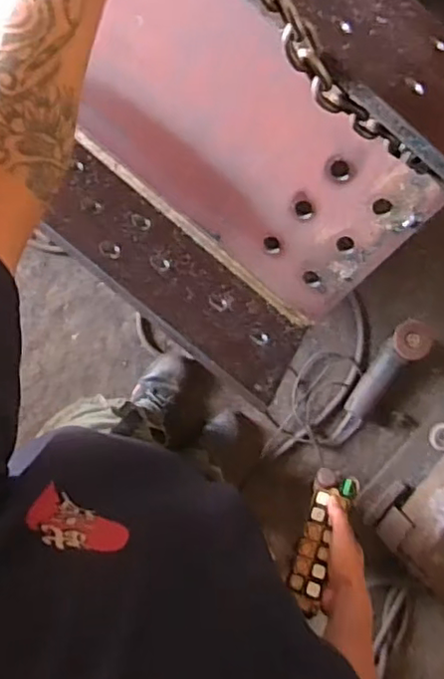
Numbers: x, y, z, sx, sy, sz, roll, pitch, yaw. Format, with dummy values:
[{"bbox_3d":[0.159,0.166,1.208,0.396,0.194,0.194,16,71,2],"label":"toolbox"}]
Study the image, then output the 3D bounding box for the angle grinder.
[{"bbox_3d":[0.375,0.098,1.525,0.075,0.115,0.349,35,91,-8],"label":"angle grinder"}]

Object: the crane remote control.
[{"bbox_3d":[0.129,0.250,0.795,0.055,0.036,0.174,25,62,-8],"label":"crane remote control"}]

